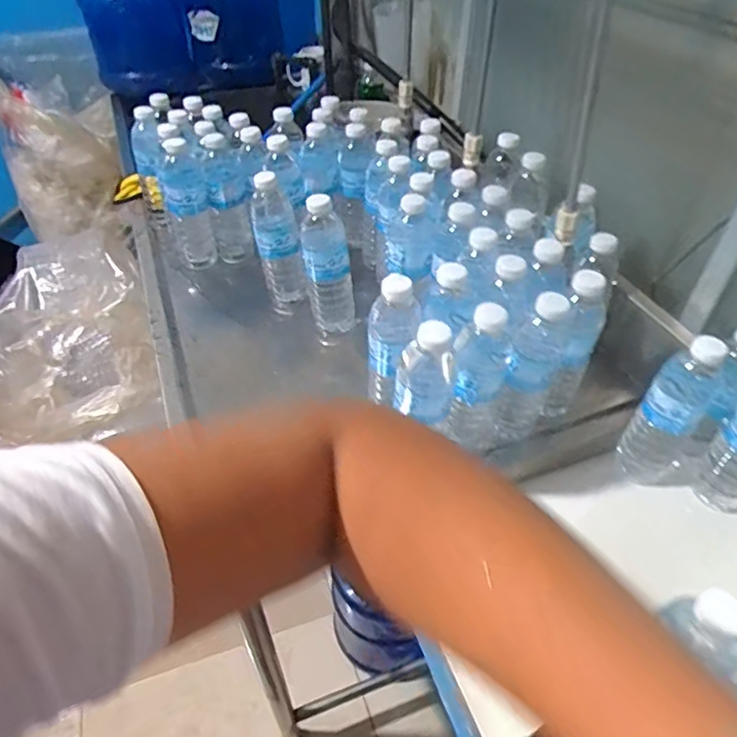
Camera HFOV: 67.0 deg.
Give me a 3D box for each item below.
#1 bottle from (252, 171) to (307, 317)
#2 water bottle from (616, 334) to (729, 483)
[{"bbox_3d":[-0.132,-0.175,0.823,0.061,0.211,0.060,-11,46,-11],"label":"bottle"},{"bbox_3d":[0.338,0.053,0.629,0.056,0.206,0.059,-34,55,-30],"label":"water bottle"}]

